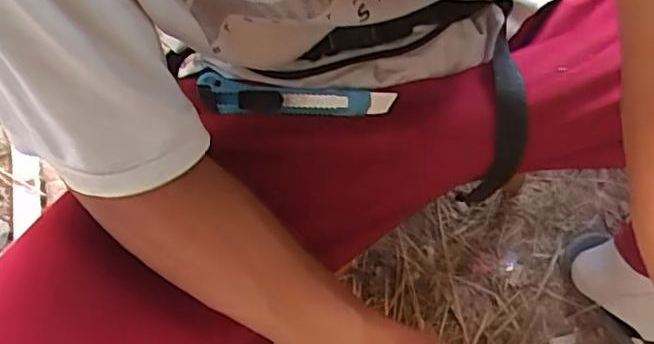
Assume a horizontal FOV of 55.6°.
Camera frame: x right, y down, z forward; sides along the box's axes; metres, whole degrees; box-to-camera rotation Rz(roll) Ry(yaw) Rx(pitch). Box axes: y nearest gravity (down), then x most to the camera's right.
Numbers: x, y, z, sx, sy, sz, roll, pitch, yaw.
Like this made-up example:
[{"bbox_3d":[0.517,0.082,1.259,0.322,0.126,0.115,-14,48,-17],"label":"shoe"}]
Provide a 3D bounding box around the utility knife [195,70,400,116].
[{"bbox_3d":[-0.028,-0.061,0.510,0.159,0.019,0.029,5,69,4],"label":"utility knife"}]

